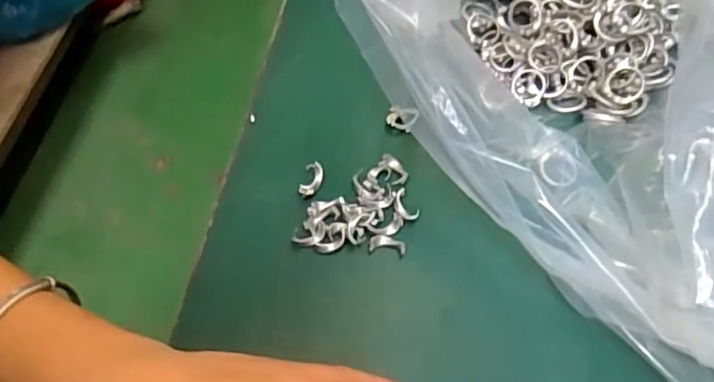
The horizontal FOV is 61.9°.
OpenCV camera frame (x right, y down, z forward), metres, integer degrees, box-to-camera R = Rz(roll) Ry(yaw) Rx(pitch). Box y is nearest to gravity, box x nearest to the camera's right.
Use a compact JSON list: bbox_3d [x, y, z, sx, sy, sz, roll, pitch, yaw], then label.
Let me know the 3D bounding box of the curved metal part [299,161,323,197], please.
[{"bbox_3d":[-0.024,-0.006,0.318,0.010,0.005,0.019,15,65,7],"label":"curved metal part"}]

